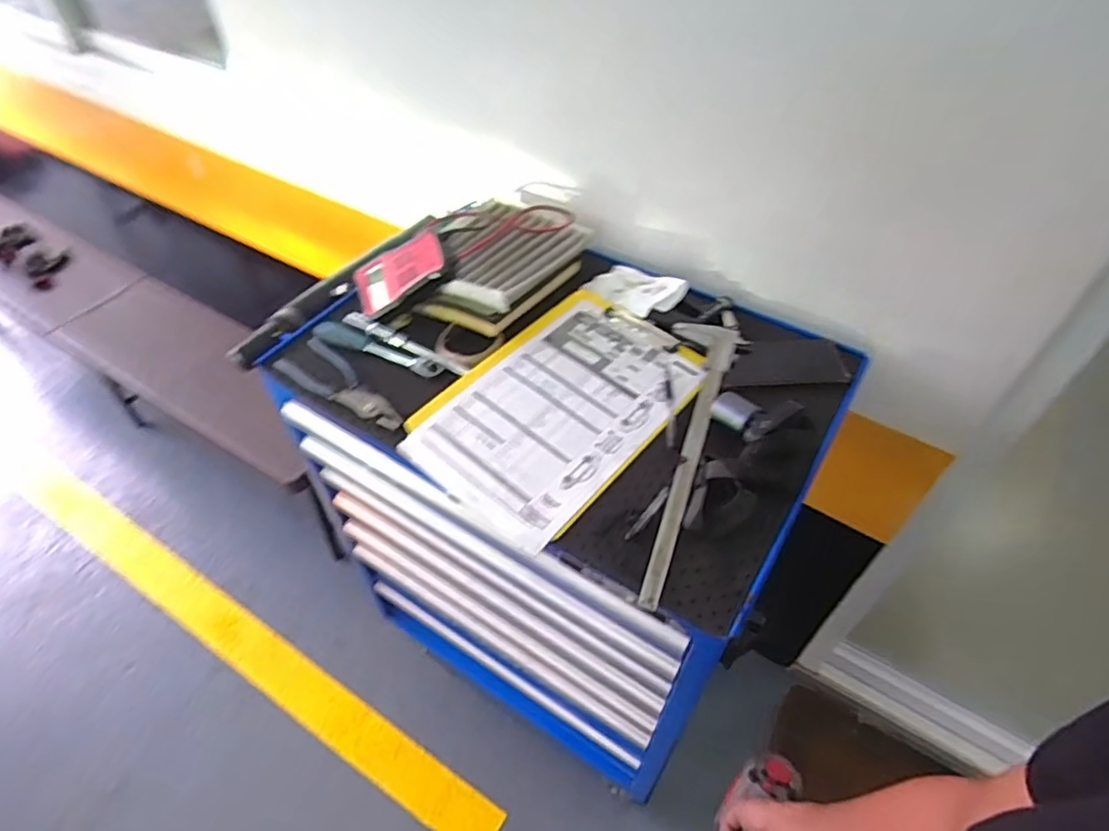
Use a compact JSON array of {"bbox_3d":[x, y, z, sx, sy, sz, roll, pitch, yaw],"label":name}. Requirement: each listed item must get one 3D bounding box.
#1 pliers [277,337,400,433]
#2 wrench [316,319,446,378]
[{"bbox_3d":[-0.269,-0.036,0.809,0.202,0.013,0.062,33,52,25],"label":"pliers"},{"bbox_3d":[-0.235,-0.090,0.851,0.194,0.013,0.034,19,47,13],"label":"wrench"}]

